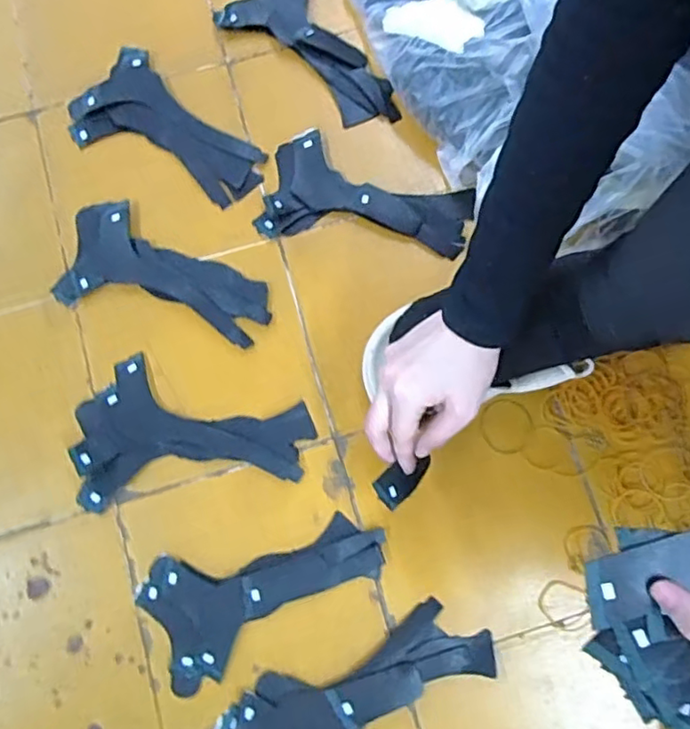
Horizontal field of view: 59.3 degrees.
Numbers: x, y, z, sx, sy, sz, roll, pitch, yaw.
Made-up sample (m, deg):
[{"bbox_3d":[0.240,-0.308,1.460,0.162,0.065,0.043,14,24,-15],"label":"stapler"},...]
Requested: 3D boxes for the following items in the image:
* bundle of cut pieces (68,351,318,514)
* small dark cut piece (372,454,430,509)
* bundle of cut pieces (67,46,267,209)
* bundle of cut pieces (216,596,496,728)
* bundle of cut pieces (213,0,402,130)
[{"bbox_3d":[-0.136,0.048,0.537,0.203,0.020,0.124,-9,79,-1],"label":"bundle of cut pieces"},{"bbox_3d":[0.045,0.088,0.478,0.051,0.005,0.031,-45,109,-18],"label":"small dark cut piece"},{"bbox_3d":[-0.180,-0.222,0.601,0.193,0.009,0.108,42,82,8],"label":"bundle of cut pieces"},{"bbox_3d":[0.015,0.272,0.495,0.218,0.009,0.096,-28,80,-5],"label":"bundle of cut pieces"},{"bbox_3d":[-0.041,-0.315,0.617,0.104,0.012,0.205,-33,80,-5],"label":"bundle of cut pieces"}]

